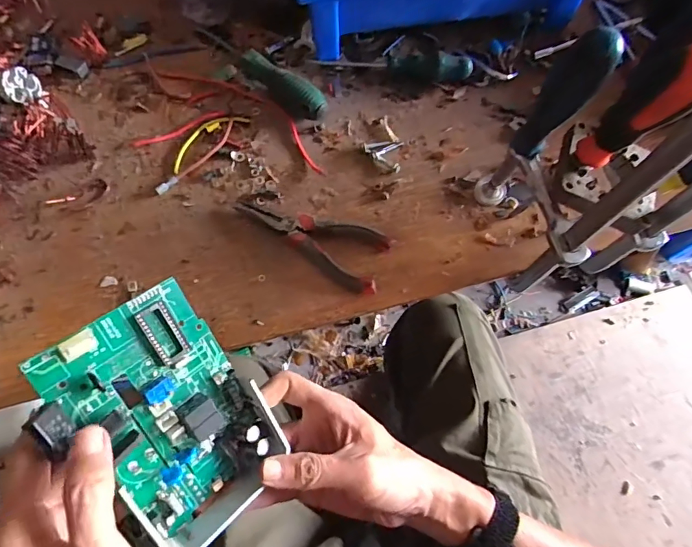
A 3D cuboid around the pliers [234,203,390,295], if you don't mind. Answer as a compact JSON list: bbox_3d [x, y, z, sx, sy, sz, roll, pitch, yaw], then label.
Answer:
[{"bbox_3d":[-0.038,-0.026,0.415,0.147,0.015,0.059,15,70,7],"label":"pliers"}]

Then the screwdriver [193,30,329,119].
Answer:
[{"bbox_3d":[-0.092,-0.215,0.471,0.177,0.033,0.028,38,74,14],"label":"screwdriver"}]

